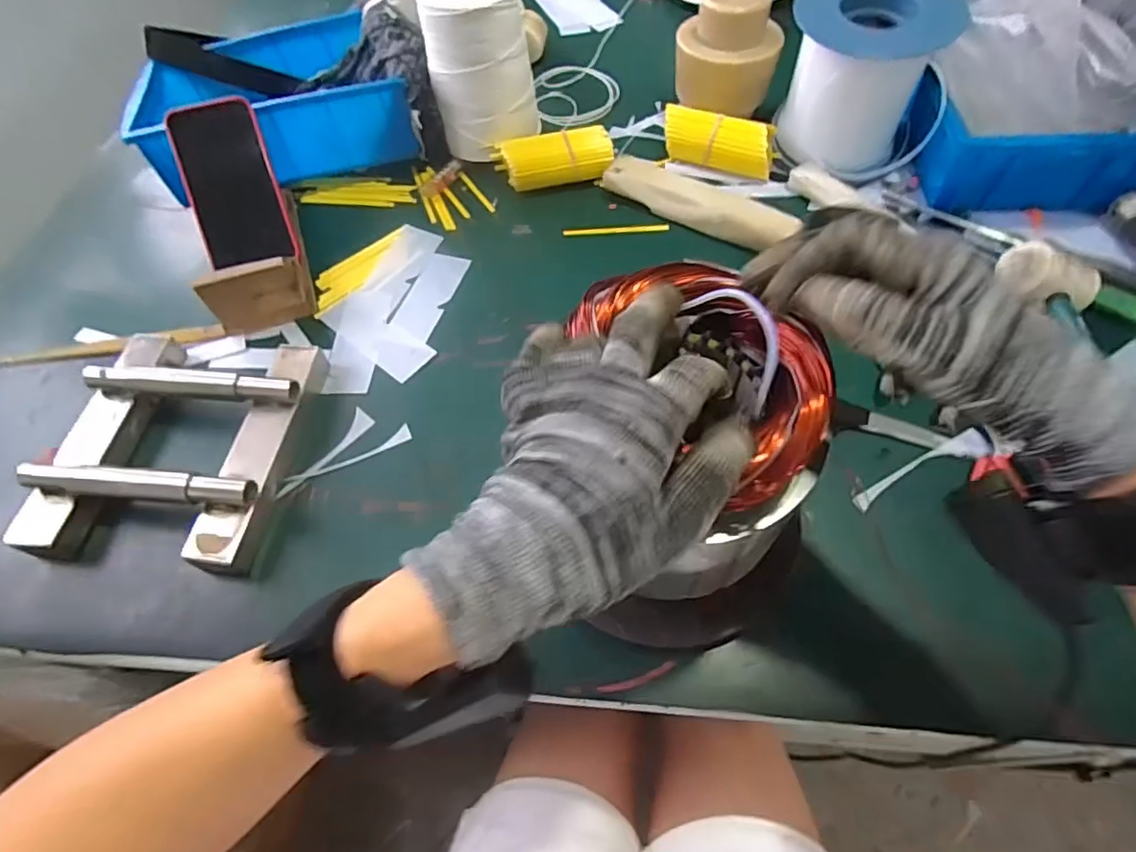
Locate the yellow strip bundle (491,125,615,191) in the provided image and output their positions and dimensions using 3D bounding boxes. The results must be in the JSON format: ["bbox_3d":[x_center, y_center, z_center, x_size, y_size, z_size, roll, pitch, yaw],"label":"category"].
[{"bbox_3d":[-0.014,-0.285,0.628,0.122,0.048,0.049,-12,58,-4],"label":"yellow strip bundle"}]

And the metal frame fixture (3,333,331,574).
[{"bbox_3d":[-0.311,0.008,0.464,0.171,0.044,0.195,3,58,5],"label":"metal frame fixture"}]

